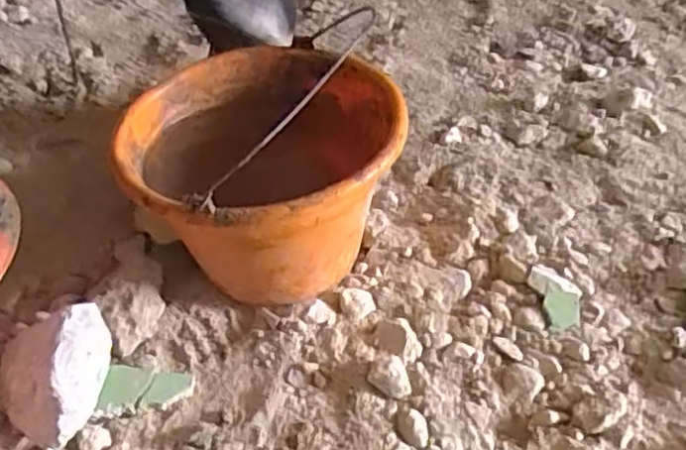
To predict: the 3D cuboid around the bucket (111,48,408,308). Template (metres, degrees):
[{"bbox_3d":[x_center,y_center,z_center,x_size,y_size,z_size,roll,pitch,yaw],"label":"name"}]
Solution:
[{"bbox_3d":[-0.076,-0.037,0.681,0.241,0.176,0.252,1,41,0],"label":"bucket"}]

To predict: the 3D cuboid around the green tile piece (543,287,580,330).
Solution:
[{"bbox_3d":[0.207,0.079,0.670,0.032,0.005,0.044,7,41,7],"label":"green tile piece"}]

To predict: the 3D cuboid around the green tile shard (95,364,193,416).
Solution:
[{"bbox_3d":[-0.169,0.141,0.609,0.078,0.012,0.045,-2,41,-4],"label":"green tile shard"}]

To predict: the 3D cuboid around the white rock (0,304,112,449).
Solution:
[{"bbox_3d":[-0.244,0.123,0.586,0.095,0.065,0.119,-3,41,-5],"label":"white rock"}]

